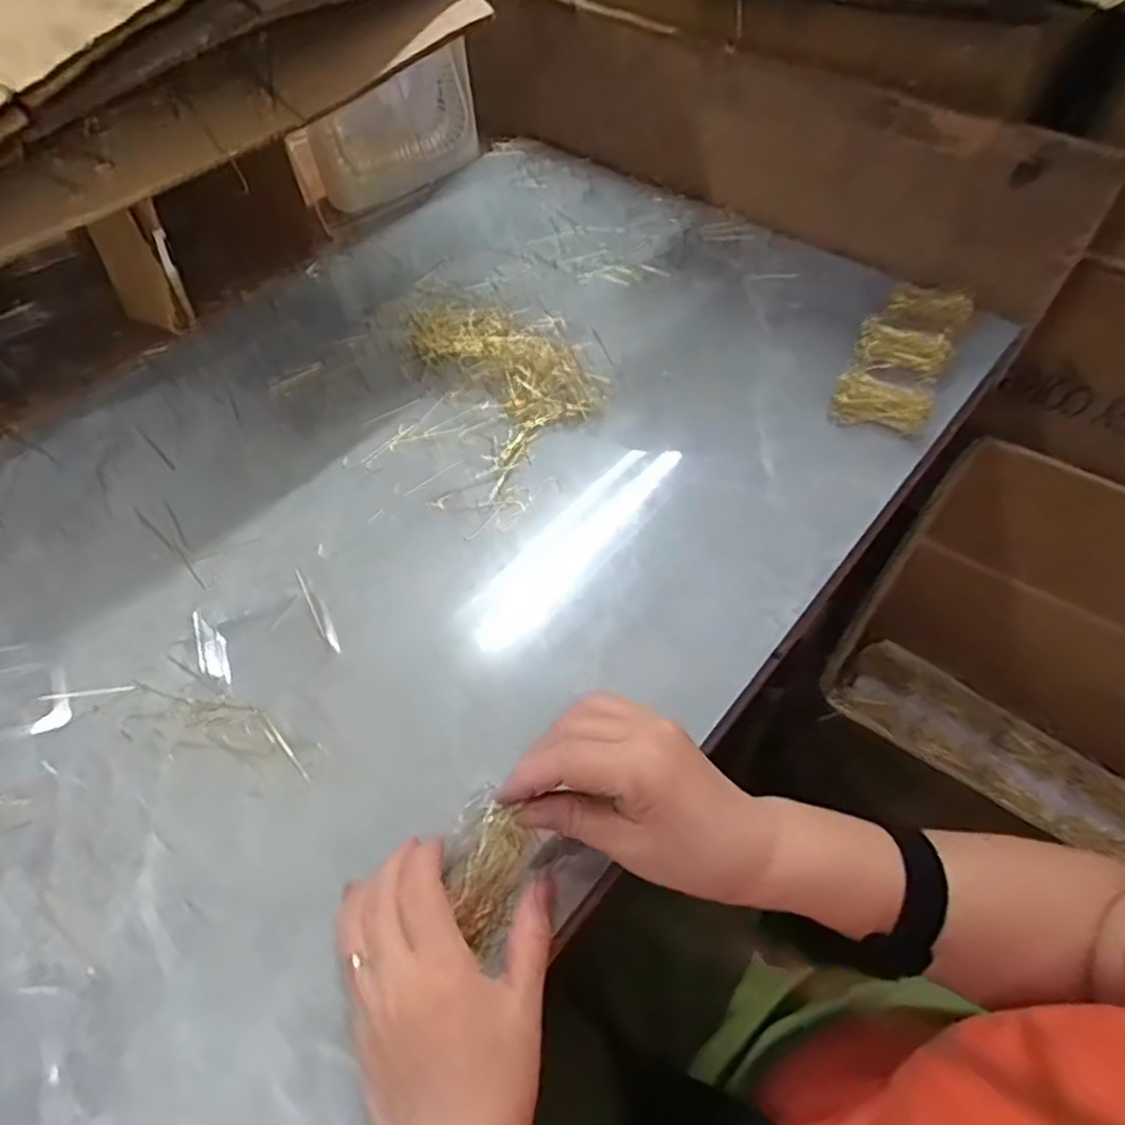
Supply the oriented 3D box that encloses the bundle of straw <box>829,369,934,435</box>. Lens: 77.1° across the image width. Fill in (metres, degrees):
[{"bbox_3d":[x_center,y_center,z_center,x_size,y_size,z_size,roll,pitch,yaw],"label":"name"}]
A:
[{"bbox_3d":[0.246,-0.125,0.546,0.070,0.016,0.039,18,57,14],"label":"bundle of straw"}]

